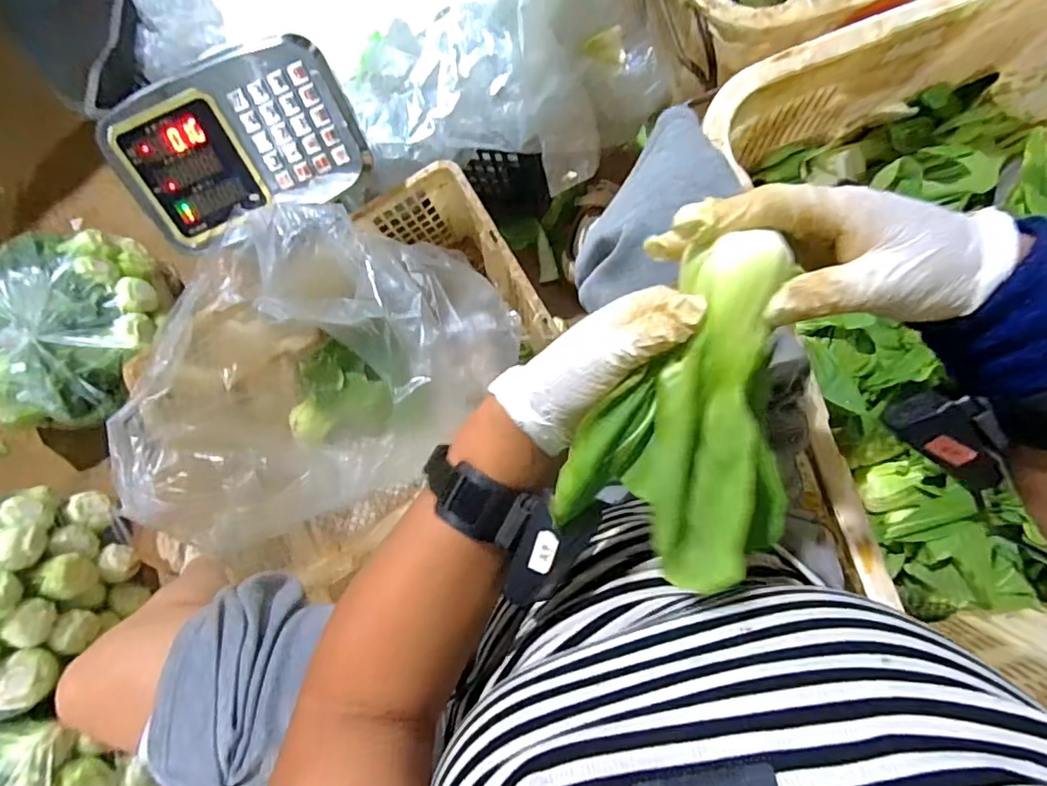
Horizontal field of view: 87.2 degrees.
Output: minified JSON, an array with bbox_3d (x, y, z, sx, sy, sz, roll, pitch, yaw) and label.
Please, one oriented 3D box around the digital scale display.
[{"bbox_3d":[-0.294,-0.254,0.575,0.244,0.042,0.161,-17,123,0],"label":"digital scale display"}]

